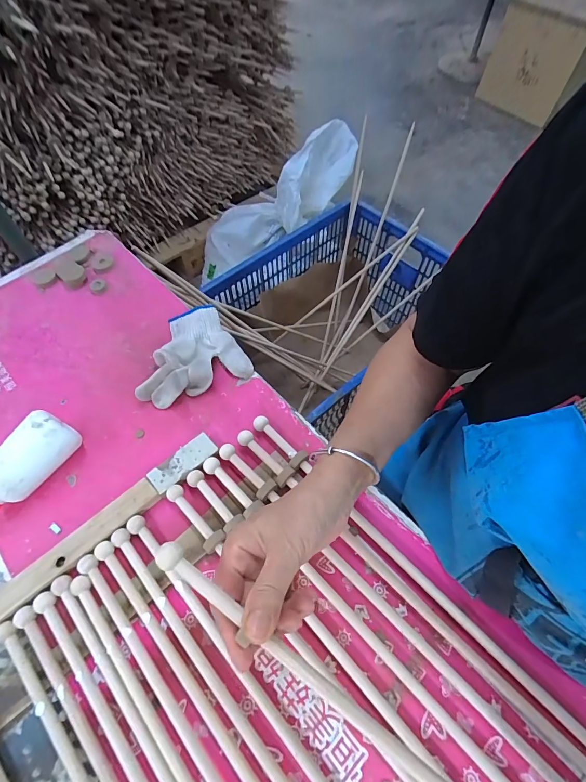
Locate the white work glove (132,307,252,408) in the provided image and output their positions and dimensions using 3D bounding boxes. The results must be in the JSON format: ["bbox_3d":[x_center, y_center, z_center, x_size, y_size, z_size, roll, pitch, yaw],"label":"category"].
[{"bbox_3d":[-0.146,-0.061,0.484,0.145,0.063,0.128,-21,62,-11],"label":"white work glove"}]

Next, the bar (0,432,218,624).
[{"bbox_3d":[-0.206,0.148,0.392,0.284,0.018,0.031,-39,67,-20],"label":"bar"}]

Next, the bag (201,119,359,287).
[{"bbox_3d":[-0.081,-0.661,1.283,0.697,0.194,0.249,-30,58,22],"label":"bag"}]

